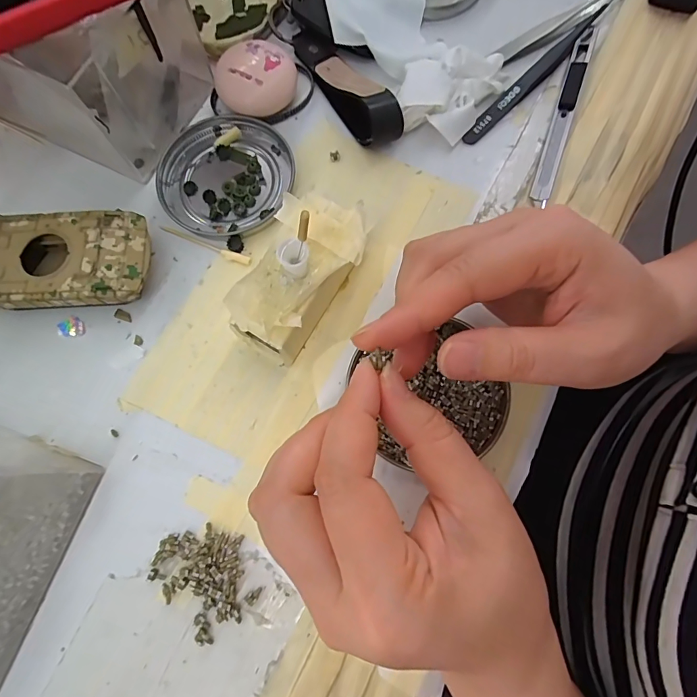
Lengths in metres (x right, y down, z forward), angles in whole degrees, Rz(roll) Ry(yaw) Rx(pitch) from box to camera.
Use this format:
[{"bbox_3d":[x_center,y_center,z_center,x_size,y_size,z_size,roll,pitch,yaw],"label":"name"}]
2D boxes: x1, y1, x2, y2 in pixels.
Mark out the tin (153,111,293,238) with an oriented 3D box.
[{"bbox_3d":[-0.074,-0.103,0.252,0.075,0.008,0.076,0,76,1],"label":"tin"}]

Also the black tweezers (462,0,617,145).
[{"bbox_3d":[0.117,-0.172,0.260,0.129,0.013,0.010,-43,79,-9],"label":"black tweezers"}]

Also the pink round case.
[{"bbox_3d":[-0.056,-0.162,0.259,0.045,0.023,0.040,9,76,4],"label":"pink round case"}]

